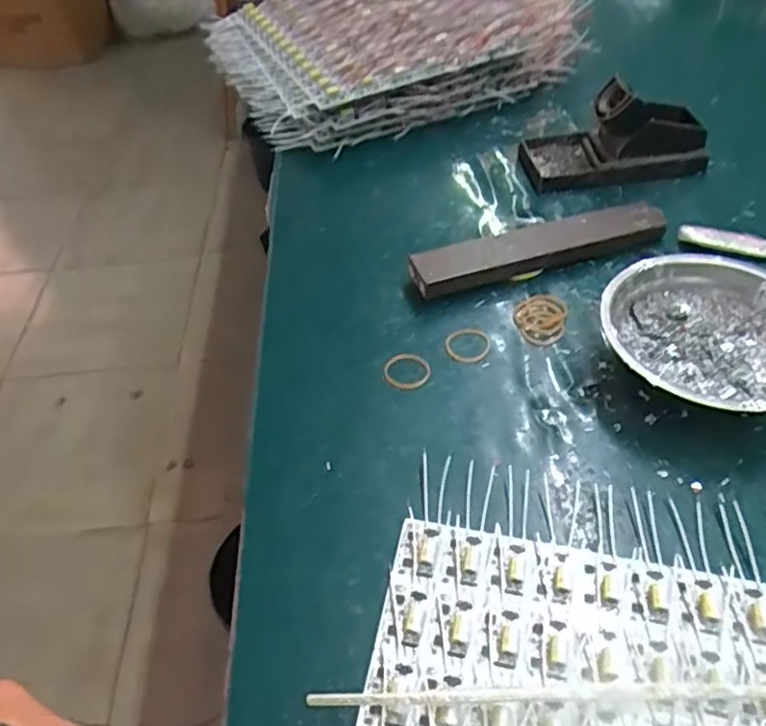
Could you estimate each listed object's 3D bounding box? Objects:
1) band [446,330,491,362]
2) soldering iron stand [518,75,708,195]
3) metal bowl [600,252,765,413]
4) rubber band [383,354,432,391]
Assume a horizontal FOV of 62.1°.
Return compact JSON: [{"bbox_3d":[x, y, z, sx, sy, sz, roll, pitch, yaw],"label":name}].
[{"bbox_3d":[0.058,-0.013,0.431,0.029,0.004,0.030,-3,48,3],"label":"band"},{"bbox_3d":[0.203,-0.202,0.555,0.151,0.068,0.072,-8,48,-1],"label":"soldering iron stand"},{"bbox_3d":[0.202,-0.013,0.394,0.125,0.042,0.125,-3,48,3],"label":"metal bowl"},{"bbox_3d":[0.016,0.005,0.419,0.031,0.004,0.031,-5,52,7],"label":"rubber band"}]

